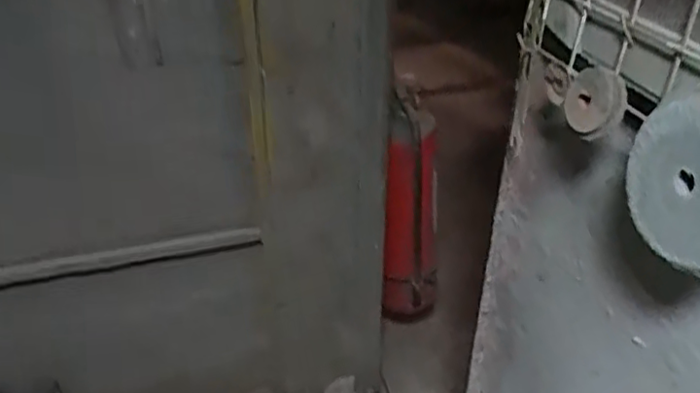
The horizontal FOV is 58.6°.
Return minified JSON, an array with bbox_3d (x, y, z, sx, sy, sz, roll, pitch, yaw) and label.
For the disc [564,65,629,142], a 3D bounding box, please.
[{"bbox_3d":[0.191,-0.072,0.492,0.015,0.053,0.054,0,60,-25],"label":"disc"}]

